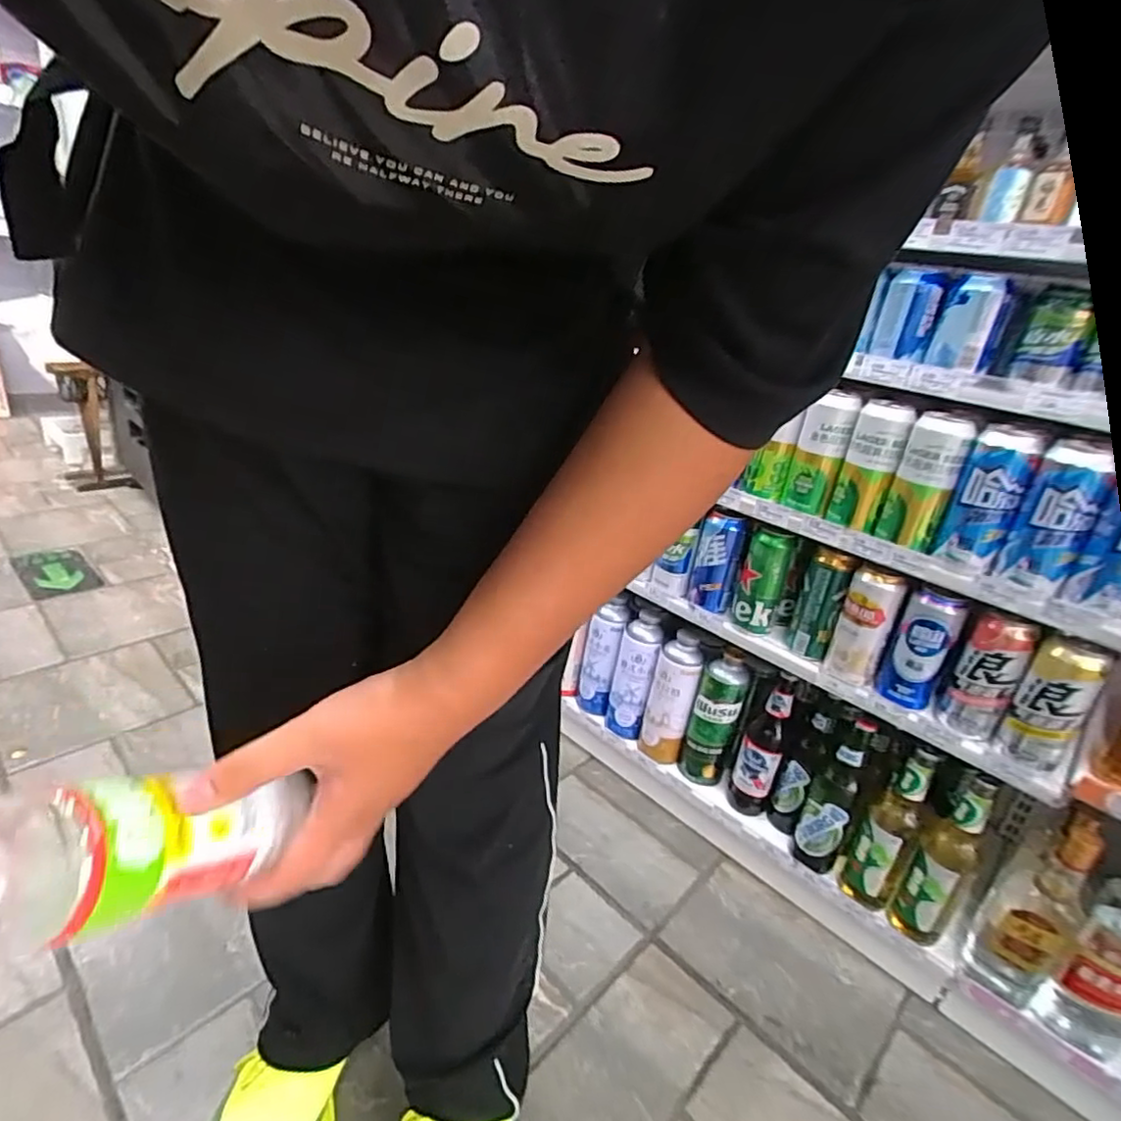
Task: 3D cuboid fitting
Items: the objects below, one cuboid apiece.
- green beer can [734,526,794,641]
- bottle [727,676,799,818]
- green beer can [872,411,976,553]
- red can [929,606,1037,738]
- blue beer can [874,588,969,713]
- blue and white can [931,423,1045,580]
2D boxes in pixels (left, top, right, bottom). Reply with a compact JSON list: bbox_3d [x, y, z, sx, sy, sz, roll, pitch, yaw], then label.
[{"bbox_3d":[0.301,0.027,0.938,0.061,0.155,0.075,13,27,12],"label":"green beer can"},{"bbox_3d":[0.322,0.308,1.009,0.064,0.265,0.062,17,28,20],"label":"bottle"},{"bbox_3d":[0.435,-0.096,0.756,0.063,0.148,0.079,20,29,24],"label":"green beer can"},{"bbox_3d":[0.508,0.135,0.752,0.070,0.174,0.076,25,32,33],"label":"red can"},{"bbox_3d":[0.448,0.115,0.786,0.067,0.169,0.077,22,30,28],"label":"blue beer can"},{"bbox_3d":[0.475,-0.062,0.706,0.061,0.168,0.056,22,30,28],"label":"blue and white can"}]

